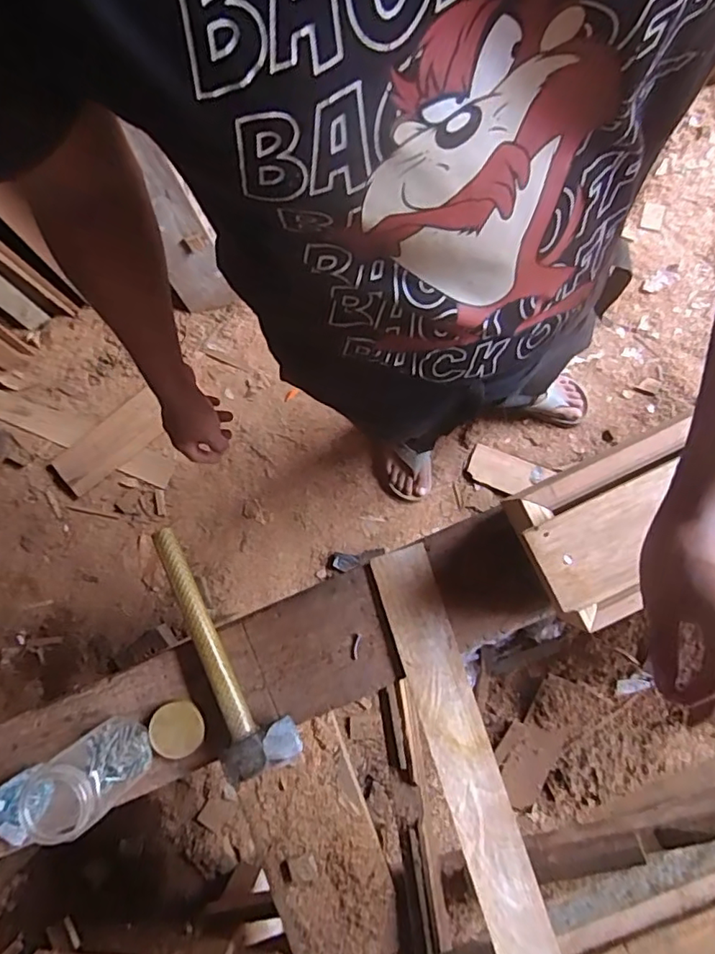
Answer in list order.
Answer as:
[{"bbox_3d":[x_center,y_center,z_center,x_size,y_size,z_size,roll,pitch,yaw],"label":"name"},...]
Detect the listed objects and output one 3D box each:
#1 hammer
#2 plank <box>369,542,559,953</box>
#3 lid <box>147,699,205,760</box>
[{"bbox_3d":[-0.166,0.196,0.668,0.075,0.038,0.305,-28,83,1],"label":"hammer"},{"bbox_3d":[0.158,0.433,0.642,0.069,0.009,0.722,-18,83,-1],"label":"plank"},{"bbox_3d":[-0.212,0.295,0.670,0.062,0.008,0.062,0,84,5],"label":"lid"}]

